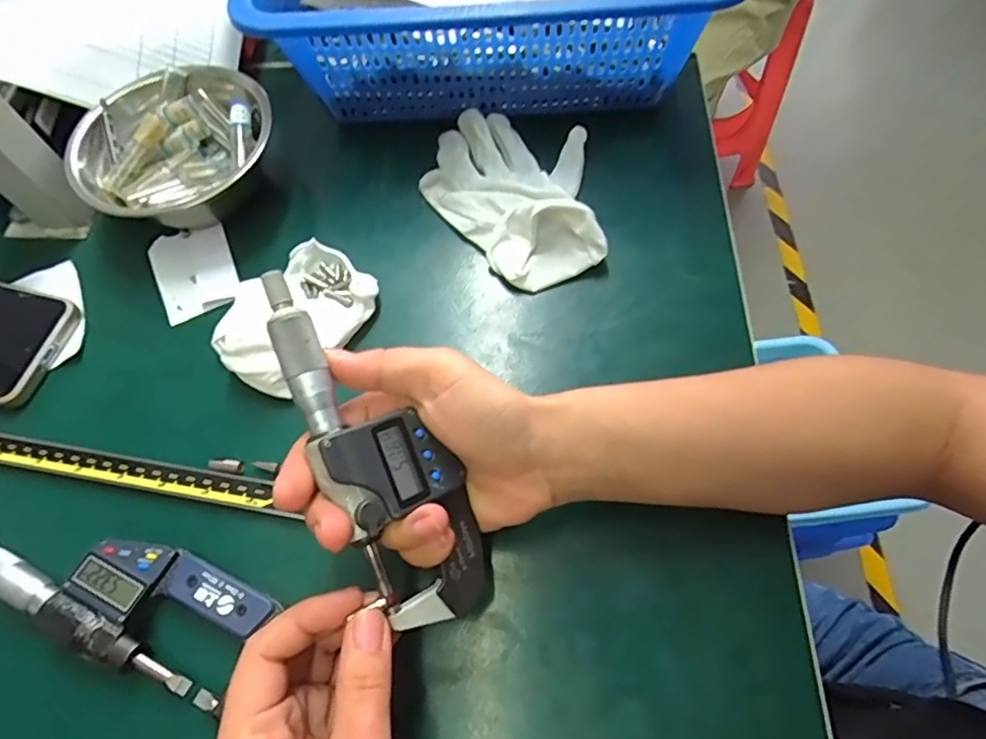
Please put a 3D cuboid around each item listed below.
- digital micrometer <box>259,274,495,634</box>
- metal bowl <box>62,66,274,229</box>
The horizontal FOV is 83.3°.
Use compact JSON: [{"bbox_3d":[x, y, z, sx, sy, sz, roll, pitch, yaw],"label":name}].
[{"bbox_3d":[-0.049,0.035,0.223,0.050,0.026,0.156,-34,98,-13],"label":"digital micrometer"},{"bbox_3d":[-0.211,-0.147,0.379,0.123,0.049,0.123,-1,63,3],"label":"metal bowl"}]

